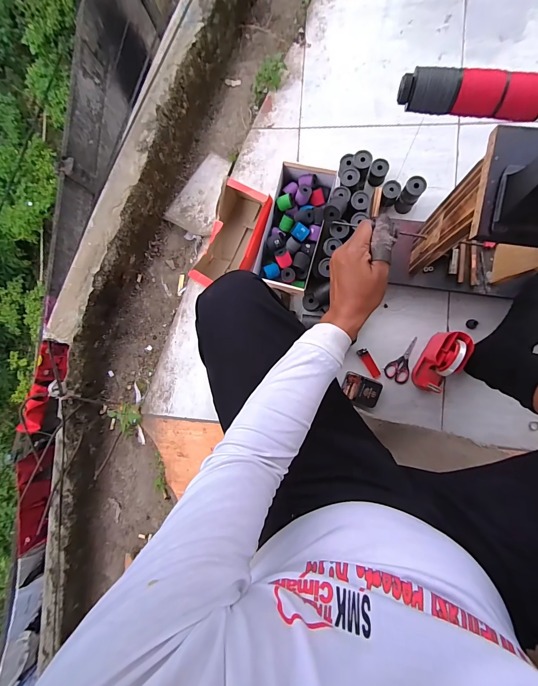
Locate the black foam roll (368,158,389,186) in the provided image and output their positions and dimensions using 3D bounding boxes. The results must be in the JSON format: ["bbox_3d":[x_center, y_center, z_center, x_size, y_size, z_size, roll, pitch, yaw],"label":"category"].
[{"bbox_3d":[0.270,-0.422,0.780,0.043,0.039,0.049,18,92,7],"label":"black foam roll"}]

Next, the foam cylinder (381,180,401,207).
[{"bbox_3d":[0.298,-0.368,0.776,0.042,0.048,0.041,0,89,7],"label":"foam cylinder"}]

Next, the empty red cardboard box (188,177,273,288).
[{"bbox_3d":[-0.083,-0.261,0.819,0.145,0.135,0.260,17,92,7],"label":"empty red cardboard box"}]

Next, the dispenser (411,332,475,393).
[{"bbox_3d":[0.407,0.048,0.736,0.072,0.098,0.146,31,93,6],"label":"dispenser"}]

